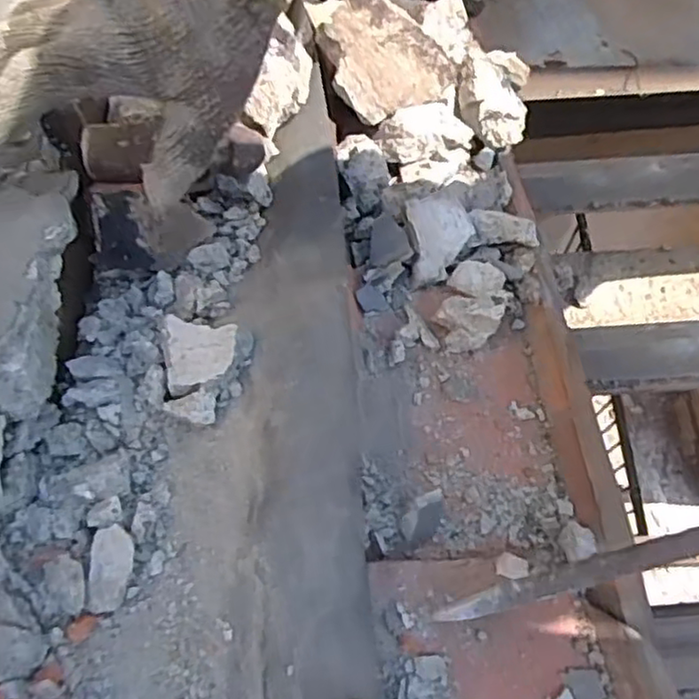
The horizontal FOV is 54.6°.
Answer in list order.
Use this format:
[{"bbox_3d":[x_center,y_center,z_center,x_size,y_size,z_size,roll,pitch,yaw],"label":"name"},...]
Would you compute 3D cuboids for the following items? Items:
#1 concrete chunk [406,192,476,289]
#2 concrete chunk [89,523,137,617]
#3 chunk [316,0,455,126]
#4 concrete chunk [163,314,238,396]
[{"bbox_3d":[0.069,-0.086,0.506,0.049,0.024,0.066,-7,68,-2],"label":"concrete chunk"},{"bbox_3d":[-0.116,0.107,0.332,0.020,0.011,0.041,0,58,-17],"label":"concrete chunk"},{"bbox_3d":[0.029,-0.257,0.580,0.102,0.043,0.099,-30,71,-11],"label":"chunk"},{"bbox_3d":[-0.092,0.002,0.406,0.046,0.014,0.050,0,68,1],"label":"concrete chunk"}]

